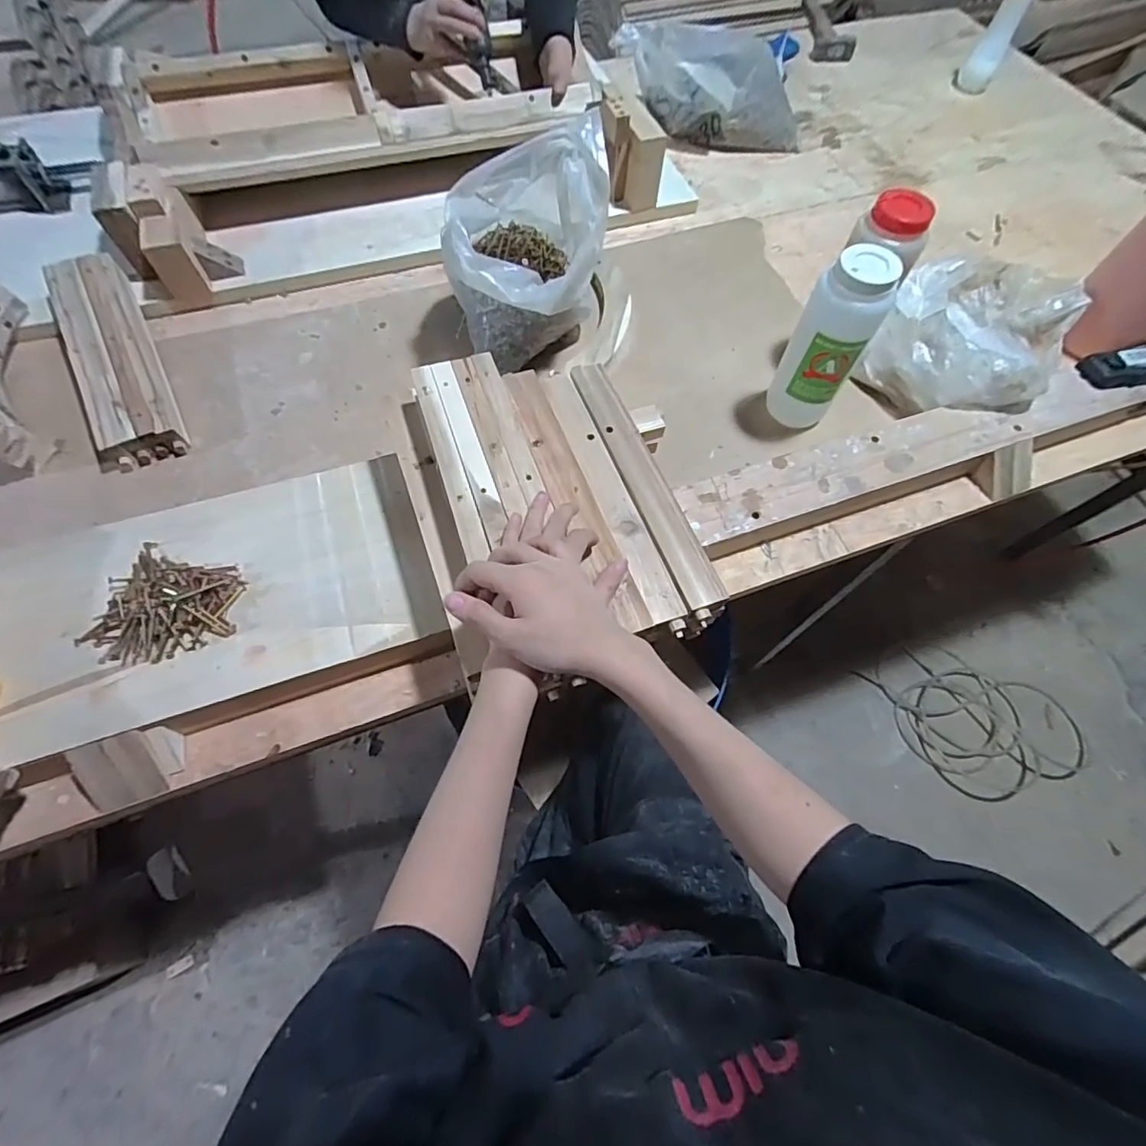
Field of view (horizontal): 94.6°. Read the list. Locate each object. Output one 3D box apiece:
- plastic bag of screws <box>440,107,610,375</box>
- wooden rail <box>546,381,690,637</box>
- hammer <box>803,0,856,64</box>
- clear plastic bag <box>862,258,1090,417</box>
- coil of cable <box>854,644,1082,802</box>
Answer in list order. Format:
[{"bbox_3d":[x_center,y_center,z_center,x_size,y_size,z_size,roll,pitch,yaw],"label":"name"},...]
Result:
[{"bbox_3d":[-0.059,-0.408,0.685,0.190,0.229,0.227,8,64,2],"label":"plastic bag of screws"},{"bbox_3d":[0.036,-0.090,0.543,0.037,0.018,0.328,-17,66,-10],"label":"wooden rail"},{"bbox_3d":[0.582,-1.261,1.223,0.073,0.048,0.219,1,64,-2],"label":"hammer"},{"bbox_3d":[0.551,-0.334,0.734,0.239,0.085,0.250,17,65,6],"label":"clear plastic bag"},{"bbox_3d":[1.051,0.365,1.370,0.456,0.040,0.380,-13,66,-8],"label":"coil of cable"}]

